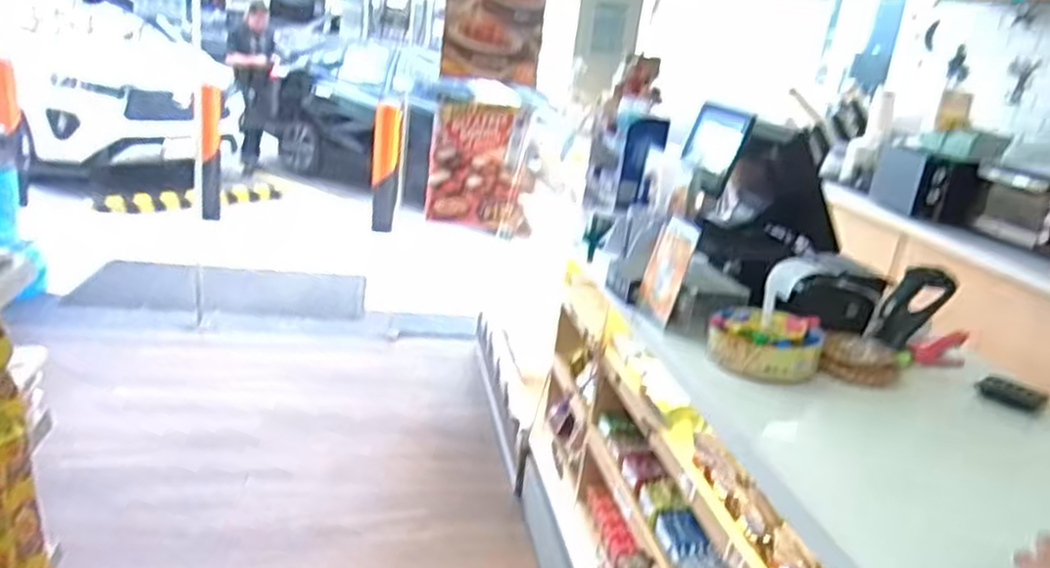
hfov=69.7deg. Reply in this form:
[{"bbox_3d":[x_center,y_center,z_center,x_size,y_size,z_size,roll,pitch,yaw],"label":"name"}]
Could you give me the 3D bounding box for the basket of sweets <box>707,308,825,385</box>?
[{"bbox_3d":[0.417,0.105,1.321,0.191,0.074,0.153,15,20,20],"label":"basket of sweets"}]

